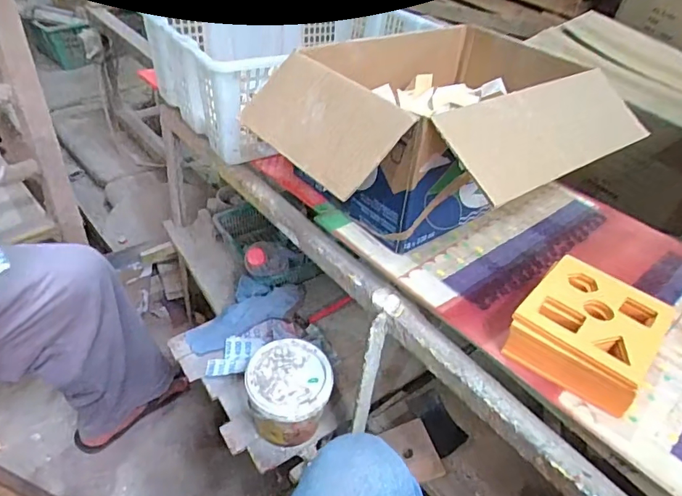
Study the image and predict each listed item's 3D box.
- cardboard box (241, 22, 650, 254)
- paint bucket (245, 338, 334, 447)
[{"bbox_3d":[0.131,-0.154,0.674,0.448,0.182,0.365,-24,51,-31],"label":"cardboard box"},{"bbox_3d":[-0.081,0.229,0.755,0.121,0.118,0.126,1,42,-8],"label":"paint bucket"}]

